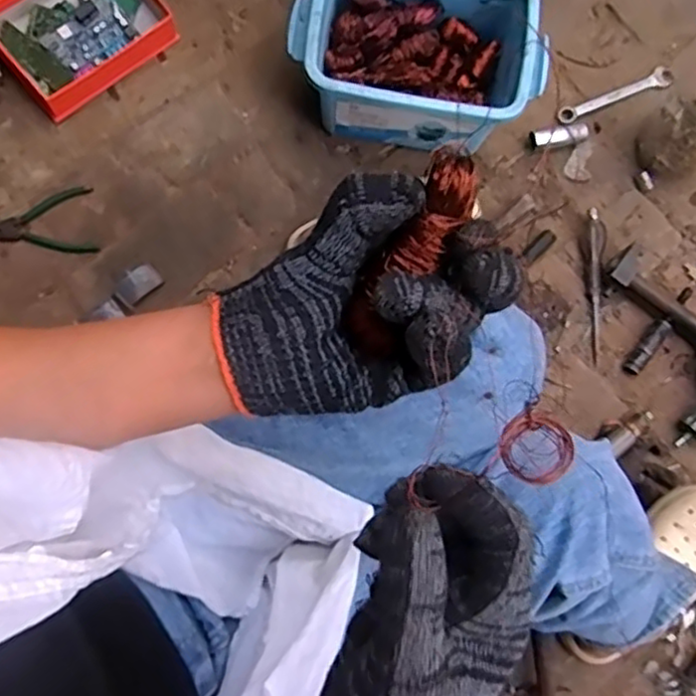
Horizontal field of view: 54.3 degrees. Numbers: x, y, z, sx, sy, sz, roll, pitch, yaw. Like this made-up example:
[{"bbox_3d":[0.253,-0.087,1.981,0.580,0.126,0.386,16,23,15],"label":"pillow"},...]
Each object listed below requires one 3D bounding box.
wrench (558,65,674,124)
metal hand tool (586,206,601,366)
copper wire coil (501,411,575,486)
[{"bbox_3d":[0.368,-0.345,0.936,0.160,0.014,0.032,-24,82,-5],"label":"wrench"},{"bbox_3d":[0.323,-0.083,0.890,0.017,0.024,0.198,-1,91,1],"label":"metal hand tool"},{"bbox_3d":[0.092,0.049,0.330,0.033,0.008,0.033,0,76,2],"label":"copper wire coil"}]

